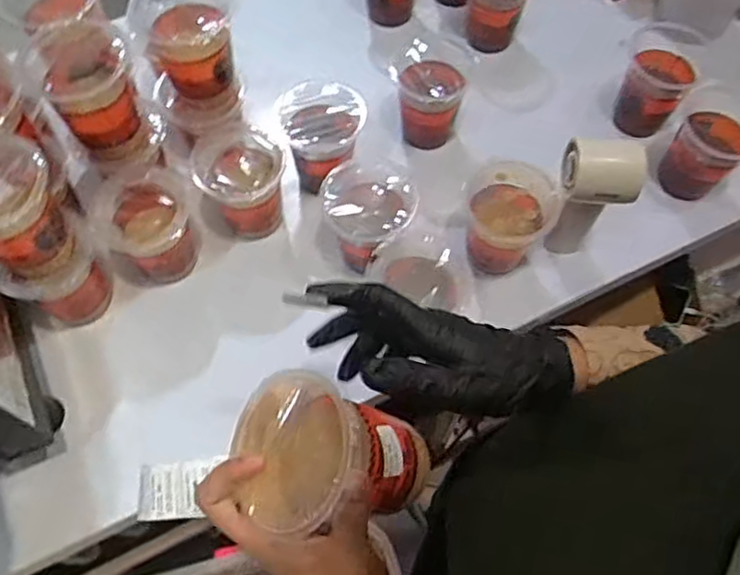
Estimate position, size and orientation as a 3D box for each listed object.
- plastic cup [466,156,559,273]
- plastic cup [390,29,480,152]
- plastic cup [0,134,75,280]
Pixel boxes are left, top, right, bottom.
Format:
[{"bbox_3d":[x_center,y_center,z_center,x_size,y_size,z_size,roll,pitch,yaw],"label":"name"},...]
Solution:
[{"bbox_3d":[0.131,-0.057,0.639,0.080,0.095,0.091,12,64,4],"label":"plastic cup"},{"bbox_3d":[0.064,-0.207,0.716,0.079,0.092,0.079,1,64,-1],"label":"plastic cup"},{"bbox_3d":[-0.289,-0.055,0.529,0.083,0.112,0.076,1,64,-1],"label":"plastic cup"}]

